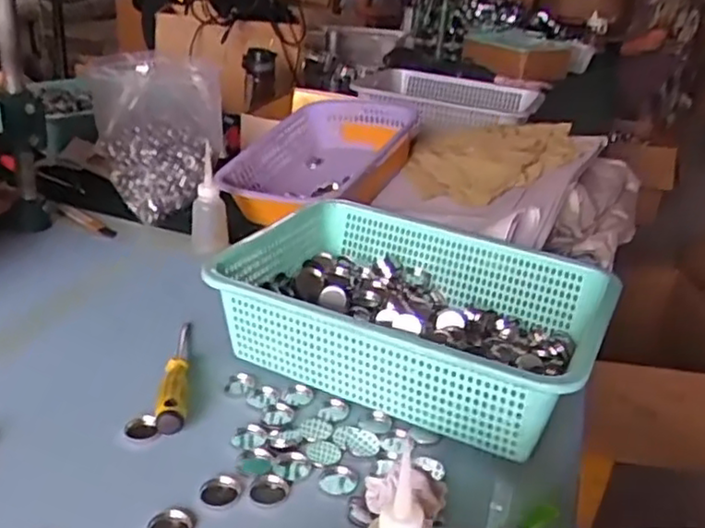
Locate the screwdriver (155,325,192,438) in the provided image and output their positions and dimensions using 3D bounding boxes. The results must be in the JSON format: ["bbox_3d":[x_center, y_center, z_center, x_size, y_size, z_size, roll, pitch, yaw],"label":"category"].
[{"bbox_3d":[-0.184,0.113,0.712,0.028,0.025,0.163,1,26,-13],"label":"screwdriver"}]

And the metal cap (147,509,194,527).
[{"bbox_3d":[-0.145,0.211,0.549,0.035,0.012,0.032,6,26,-3],"label":"metal cap"}]

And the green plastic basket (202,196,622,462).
[{"bbox_3d":[0.062,0.054,0.781,0.404,0.118,0.296,18,28,21],"label":"green plastic basket"}]

